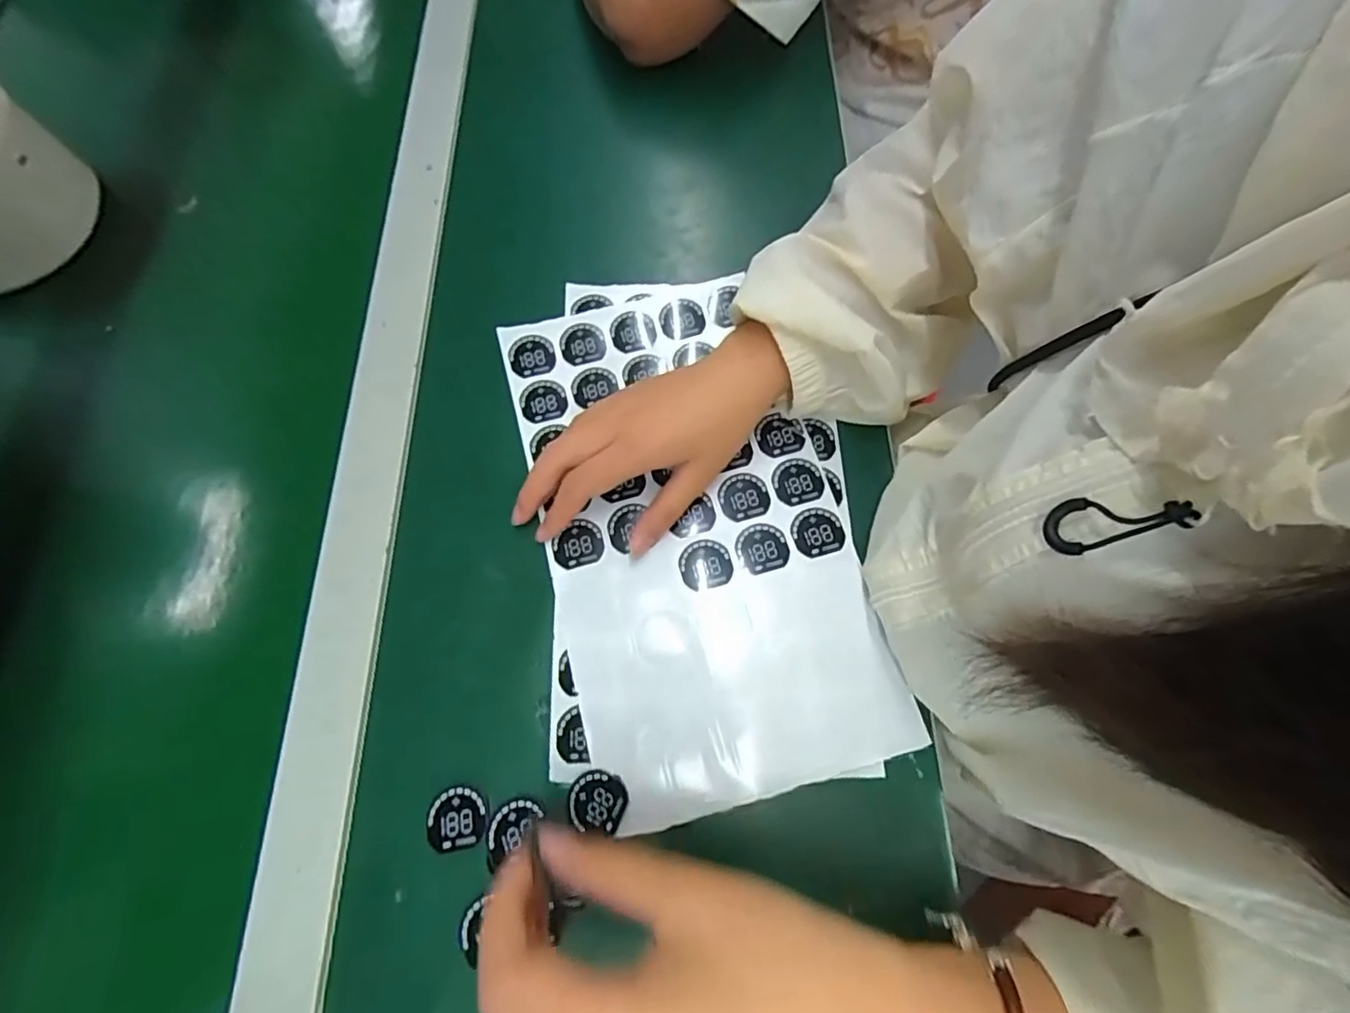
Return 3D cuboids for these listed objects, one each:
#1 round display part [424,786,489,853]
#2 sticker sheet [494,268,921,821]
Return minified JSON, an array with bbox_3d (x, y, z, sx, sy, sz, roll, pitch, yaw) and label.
[{"bbox_3d":[-0.109,0.155,0.294,0.028,0.004,0.028,-11,63,-2],"label":"round display part"},{"bbox_3d":[0.011,0.003,0.345,0.174,0.008,0.306,-15,70,-4],"label":"sticker sheet"}]

